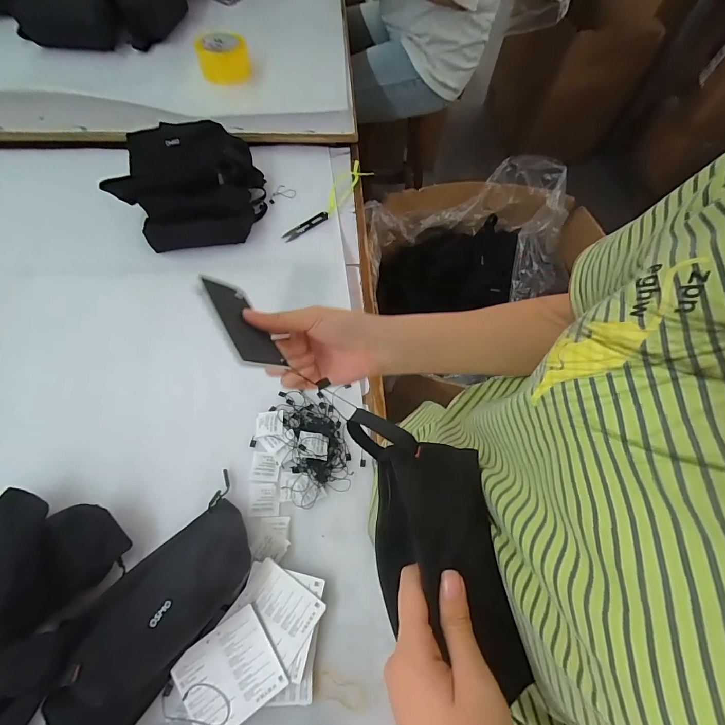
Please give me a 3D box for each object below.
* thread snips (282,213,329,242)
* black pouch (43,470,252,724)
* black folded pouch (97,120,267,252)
[{"bbox_3d":[-0.110,-0.263,0.728,0.101,0.010,0.027,-34,71,-18],"label":"thread snips"},{"bbox_3d":[-0.234,0.280,0.412,0.123,0.083,0.287,38,68,14],"label":"black pouch"},{"bbox_3d":[-0.313,-0.322,0.692,0.247,0.111,0.205,-7,65,-7],"label":"black folded pouch"}]

